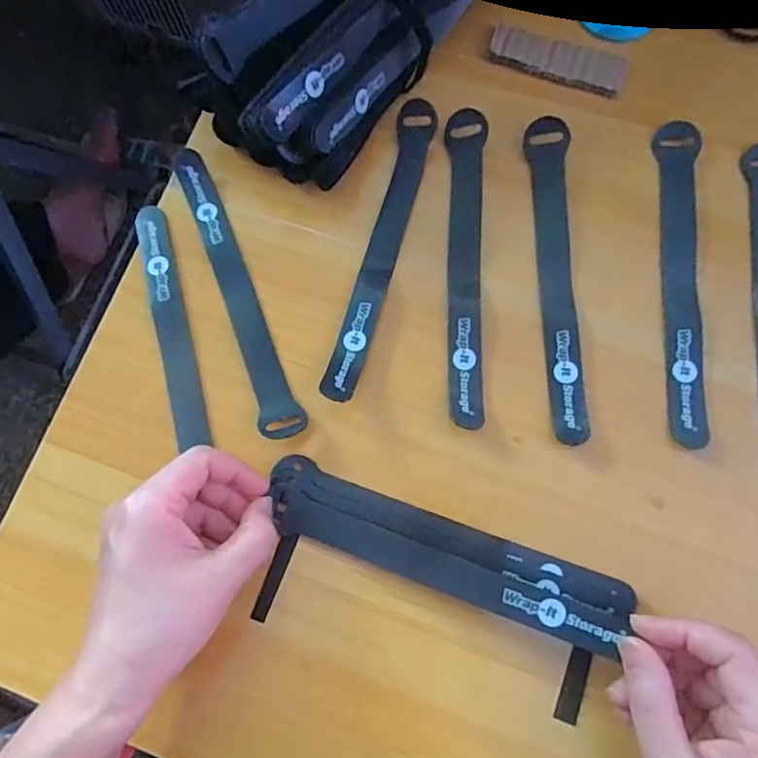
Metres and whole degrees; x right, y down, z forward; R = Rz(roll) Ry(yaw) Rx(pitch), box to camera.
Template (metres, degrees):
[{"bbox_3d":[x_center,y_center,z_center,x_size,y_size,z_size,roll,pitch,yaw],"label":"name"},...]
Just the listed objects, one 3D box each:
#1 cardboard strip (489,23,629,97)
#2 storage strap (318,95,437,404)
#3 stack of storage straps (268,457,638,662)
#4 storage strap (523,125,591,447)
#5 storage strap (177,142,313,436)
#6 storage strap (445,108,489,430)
[{"bbox_3d":[0.119,-0.213,0.377,0.089,0.004,0.032,18,78,8],"label":"cardboard strip"},{"bbox_3d":[0.003,-0.082,0.347,0.024,0.016,0.202,13,73,5],"label":"storage strap"},{"bbox_3d":[0.033,0.091,0.298,0.192,0.021,0.038,19,74,11],"label":"stack of storage straps"},{"bbox_3d":[0.108,-0.065,0.341,0.025,0.011,0.206,-1,73,7],"label":"storage strap"},{"bbox_3d":[-0.090,-0.057,0.346,0.024,0.008,0.200,-24,76,-2],"label":"storage strap"},{"bbox_3d":[0.053,-0.072,0.343,0.022,0.014,0.203,2,73,4],"label":"storage strap"}]

